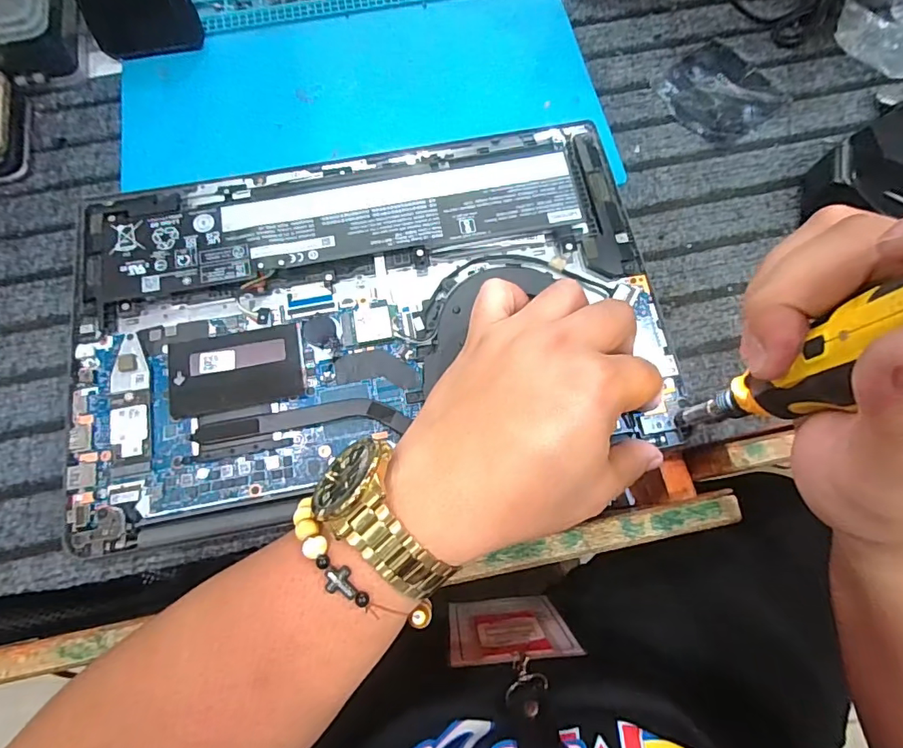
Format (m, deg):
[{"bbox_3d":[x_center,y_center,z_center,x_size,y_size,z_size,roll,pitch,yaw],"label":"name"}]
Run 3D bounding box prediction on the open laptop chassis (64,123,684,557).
[{"bbox_3d":[-0.054,-0.041,0.308,0.349,0.011,0.225,-12,75,-3],"label":"open laptop chassis"}]

